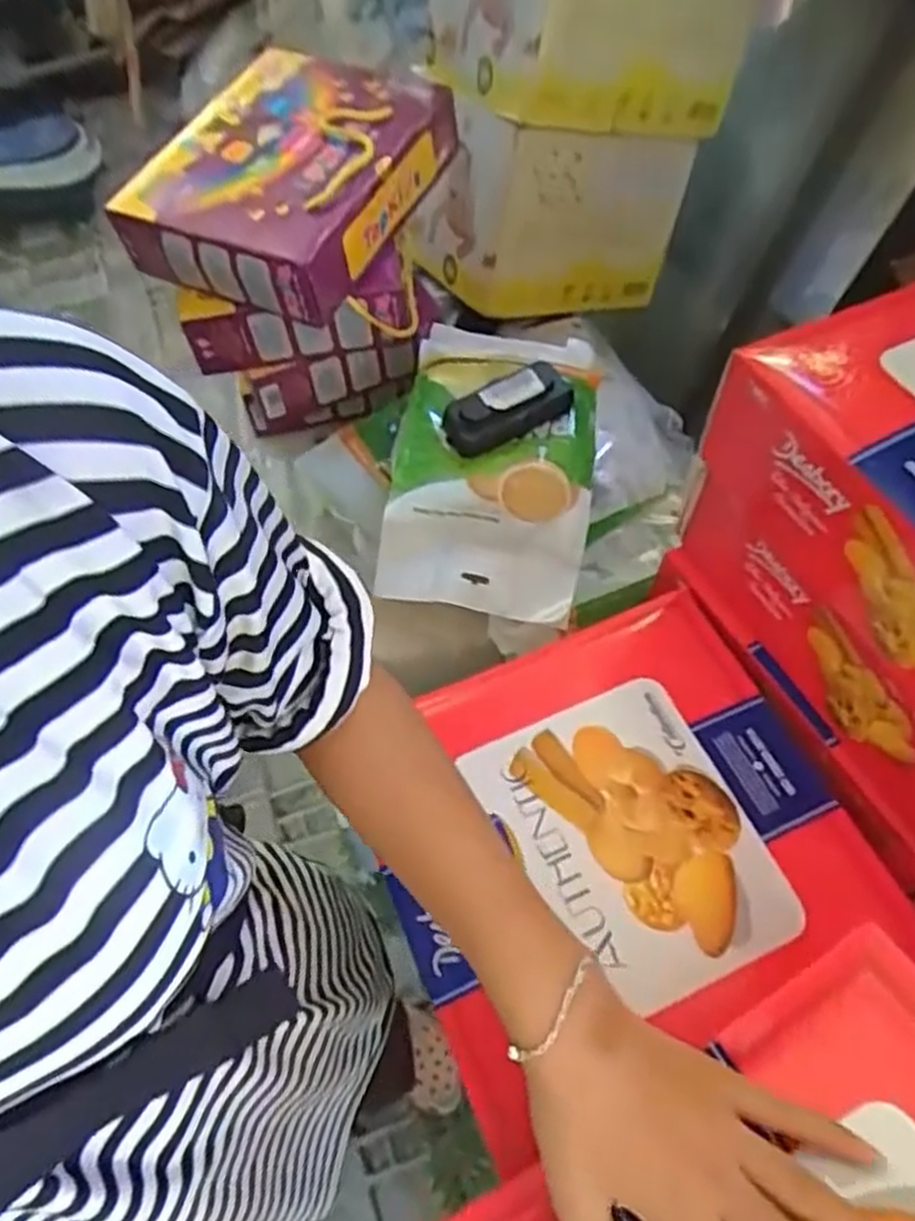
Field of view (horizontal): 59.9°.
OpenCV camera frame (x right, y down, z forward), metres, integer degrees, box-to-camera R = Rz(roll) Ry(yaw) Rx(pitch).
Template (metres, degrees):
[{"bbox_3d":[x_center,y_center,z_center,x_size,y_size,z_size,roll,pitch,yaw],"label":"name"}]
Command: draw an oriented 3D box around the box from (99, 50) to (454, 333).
[{"bbox_3d":[-0.139,-0.373,0.680,0.203,0.069,0.264,19,62,13],"label":"box"}]

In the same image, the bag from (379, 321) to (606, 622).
[{"bbox_3d":[0.032,-0.134,0.668,0.165,0.081,0.268,7,60,7],"label":"bag"}]

